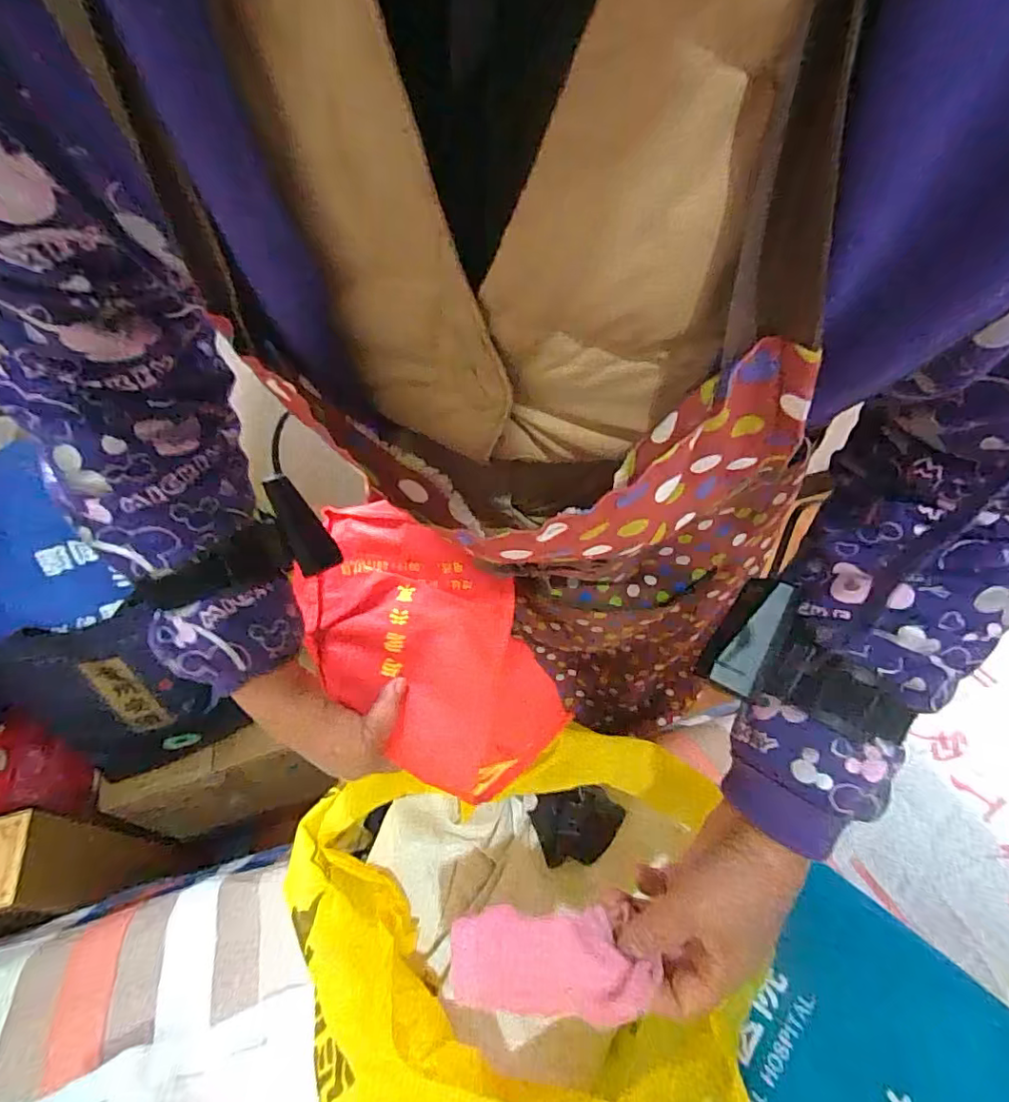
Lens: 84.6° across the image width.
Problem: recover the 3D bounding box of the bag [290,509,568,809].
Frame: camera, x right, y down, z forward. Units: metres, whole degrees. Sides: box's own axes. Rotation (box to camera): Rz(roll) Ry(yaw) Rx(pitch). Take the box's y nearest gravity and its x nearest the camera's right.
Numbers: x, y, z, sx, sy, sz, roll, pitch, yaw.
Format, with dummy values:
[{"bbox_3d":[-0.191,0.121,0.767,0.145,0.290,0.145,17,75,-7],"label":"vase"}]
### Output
[{"bbox_3d":[-0.062,0.063,0.400,0.217,0.071,0.125,38,65,25],"label":"bag"}]

